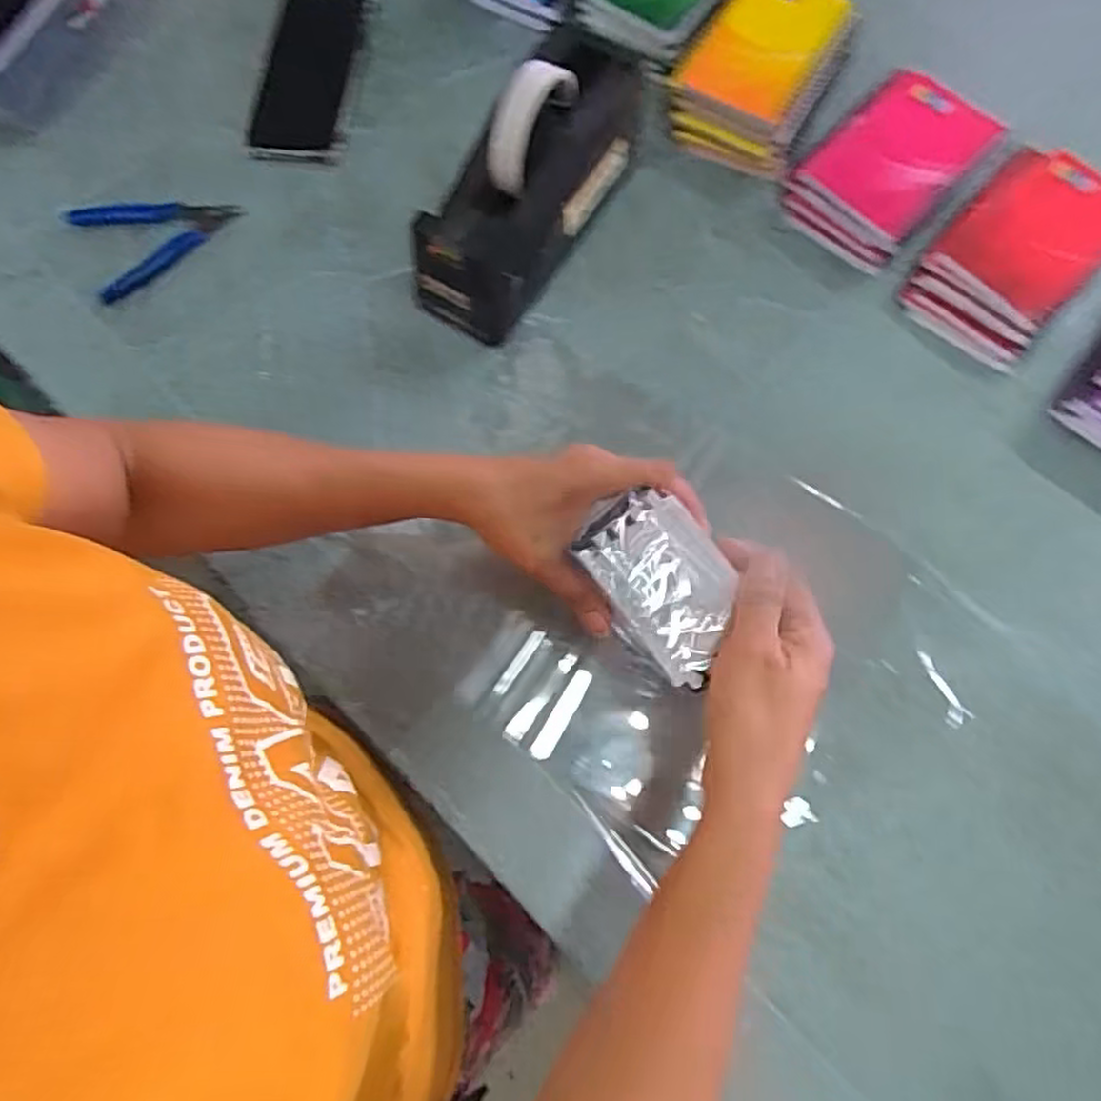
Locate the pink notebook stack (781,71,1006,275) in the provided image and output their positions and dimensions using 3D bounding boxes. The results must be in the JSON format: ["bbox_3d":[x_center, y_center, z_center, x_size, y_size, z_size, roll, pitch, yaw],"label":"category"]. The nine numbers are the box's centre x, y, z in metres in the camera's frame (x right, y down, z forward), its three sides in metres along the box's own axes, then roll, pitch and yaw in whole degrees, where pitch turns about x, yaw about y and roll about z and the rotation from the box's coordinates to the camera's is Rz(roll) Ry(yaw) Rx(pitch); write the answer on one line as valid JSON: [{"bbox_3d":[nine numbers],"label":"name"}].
[{"bbox_3d":[0.251,-0.283,0.552,0.100,0.046,0.137,42,77,12],"label":"pink notebook stack"}]

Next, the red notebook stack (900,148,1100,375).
[{"bbox_3d":[0.335,-0.212,0.531,0.104,0.043,0.151,42,77,12],"label":"red notebook stack"}]

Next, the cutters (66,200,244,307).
[{"bbox_3d":[-0.317,-0.262,0.599,0.130,0.020,0.090,-25,77,-4],"label":"cutters"}]

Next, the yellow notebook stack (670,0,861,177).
[{"bbox_3d":[0.163,-0.370,0.573,0.107,0.052,0.140,28,75,8],"label":"yellow notebook stack"}]

